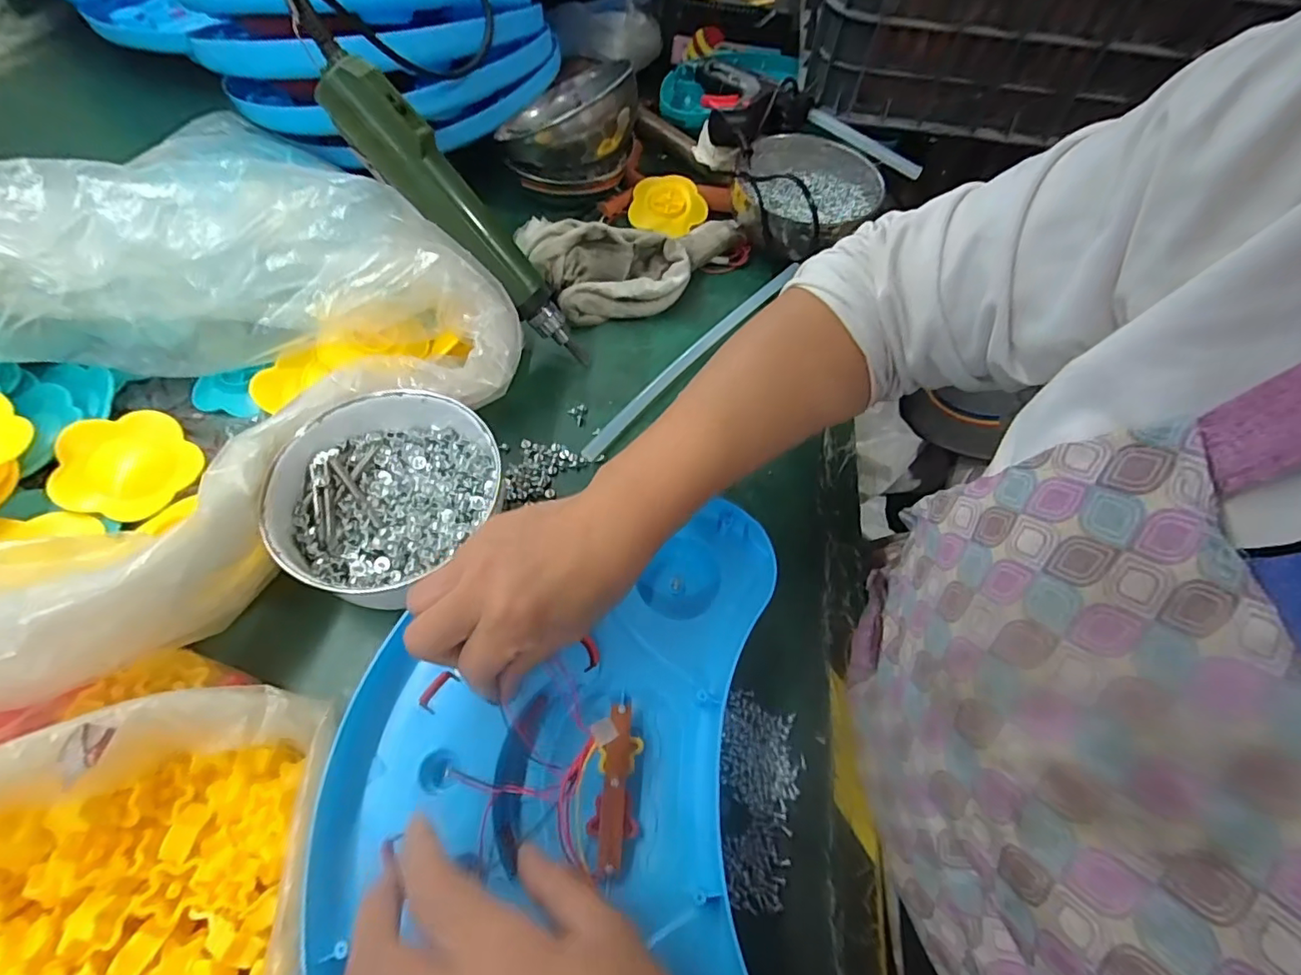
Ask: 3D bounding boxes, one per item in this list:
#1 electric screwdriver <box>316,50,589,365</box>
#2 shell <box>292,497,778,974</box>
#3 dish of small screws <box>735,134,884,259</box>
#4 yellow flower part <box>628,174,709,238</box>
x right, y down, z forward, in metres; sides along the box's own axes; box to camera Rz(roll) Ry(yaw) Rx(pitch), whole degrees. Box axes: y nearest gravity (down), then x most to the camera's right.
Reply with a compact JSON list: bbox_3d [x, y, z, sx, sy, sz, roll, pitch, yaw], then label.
[{"bbox_3d":[-0.128,-0.187,0.400,0.044,0.228,0.039,-6,48,45],"label":"electric screwdriver"},{"bbox_3d":[-0.046,0.153,0.286,0.225,0.041,0.326,6,60,-1],"label":"shell"},{"bbox_3d":[0.154,-0.284,0.541,0.126,0.054,0.134,2,60,-3],"label":"dish of small screws"},{"bbox_3d":[0.019,-0.291,0.567,0.077,0.007,0.073,0,78,-2],"label":"yellow flower part"}]

